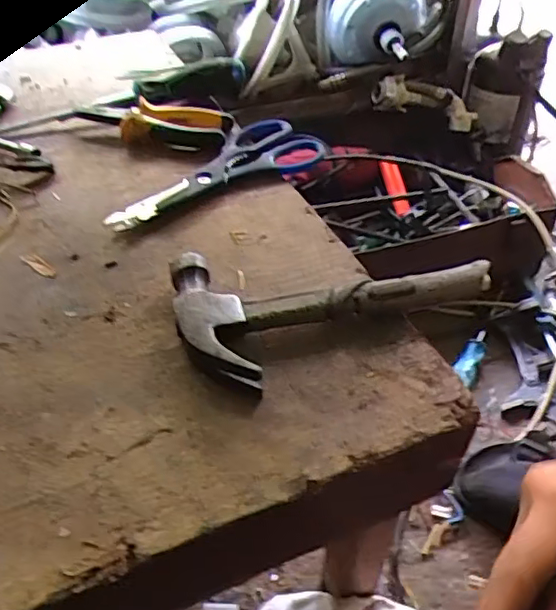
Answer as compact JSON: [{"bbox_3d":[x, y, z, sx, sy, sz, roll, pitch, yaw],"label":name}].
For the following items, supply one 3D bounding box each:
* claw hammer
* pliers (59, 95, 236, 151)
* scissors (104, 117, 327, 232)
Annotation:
[{"bbox_3d":[0.035,-0.010,0.389,0.199,0.026,0.103,-16,46,-16],"label":"claw hammer"},{"bbox_3d":[-0.119,-0.167,0.556,0.151,0.025,0.046,6,44,5],"label":"pliers"},{"bbox_3d":[-0.057,-0.118,0.512,0.207,0.013,0.076,-25,50,-24],"label":"scissors"}]

